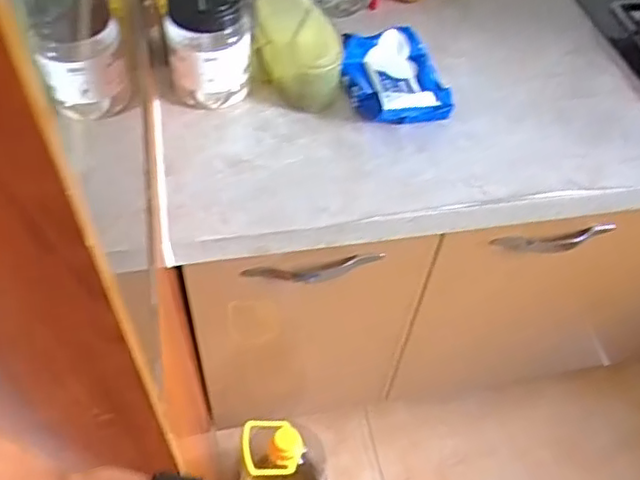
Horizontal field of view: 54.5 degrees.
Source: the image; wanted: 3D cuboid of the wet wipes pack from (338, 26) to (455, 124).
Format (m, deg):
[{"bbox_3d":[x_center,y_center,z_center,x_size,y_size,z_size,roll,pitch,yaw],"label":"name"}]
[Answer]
[{"bbox_3d":[0.111,-0.244,0.921,0.145,0.044,0.192,0,53,-4],"label":"wet wipes pack"}]

